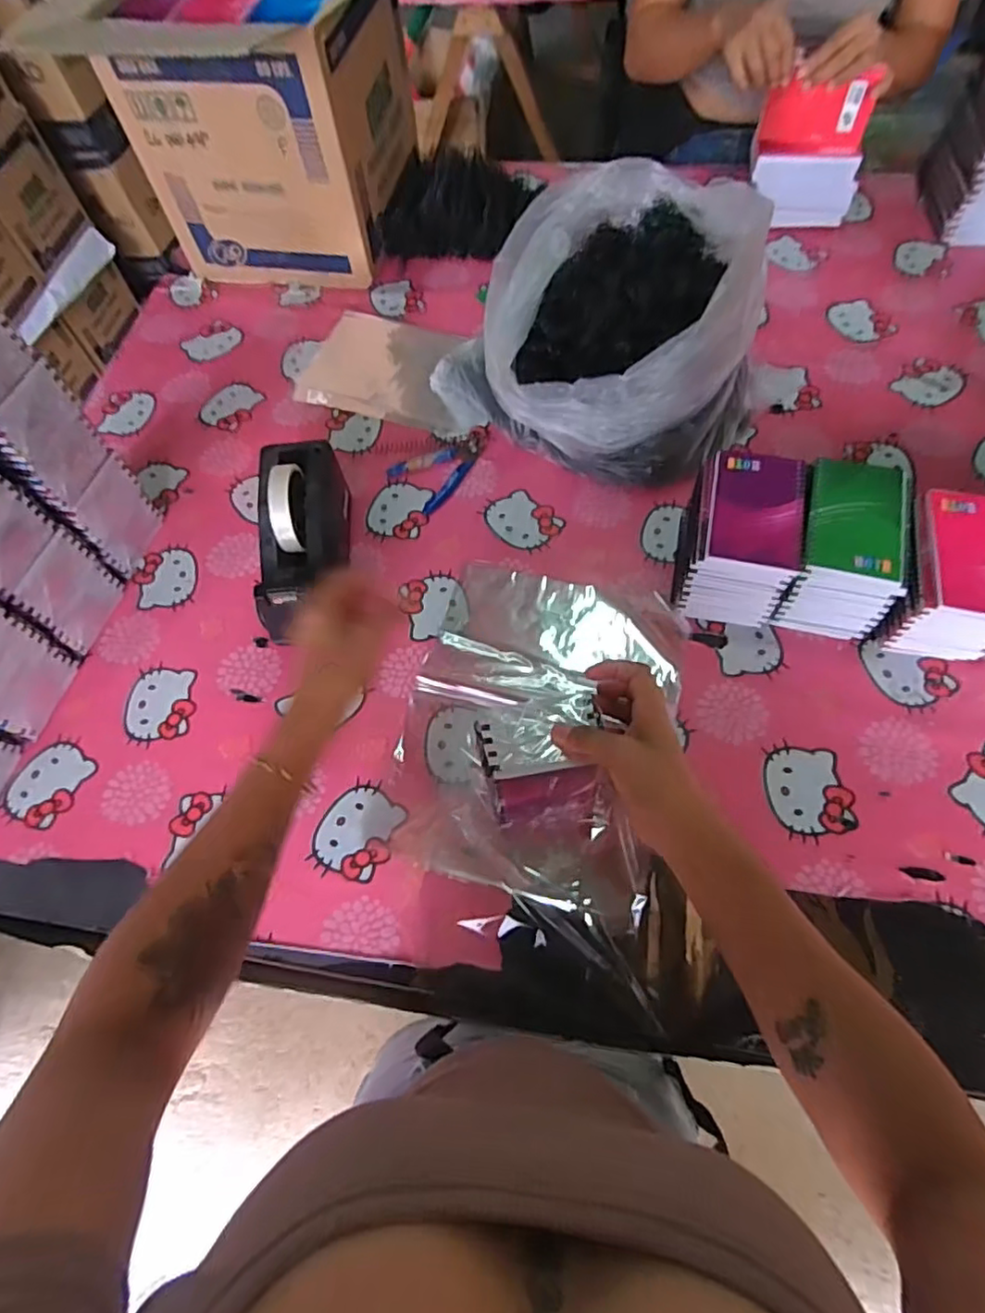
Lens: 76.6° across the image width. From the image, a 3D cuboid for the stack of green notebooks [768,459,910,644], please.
[{"bbox_3d":[0.339,-0.103,0.612,0.089,0.098,0.133,14,64,11],"label":"stack of green notebooks"}]

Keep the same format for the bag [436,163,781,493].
[{"bbox_3d":[0.143,-0.379,0.719,0.333,0.178,0.325,35,70,19],"label":"bag"}]

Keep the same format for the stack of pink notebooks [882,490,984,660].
[{"bbox_3d":[0.433,-0.071,0.590,0.093,0.095,0.131,8,64,8],"label":"stack of pink notebooks"}]

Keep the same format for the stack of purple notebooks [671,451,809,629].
[{"bbox_3d":[0.240,-0.113,0.617,0.100,0.105,0.131,11,64,9],"label":"stack of purple notebooks"}]

